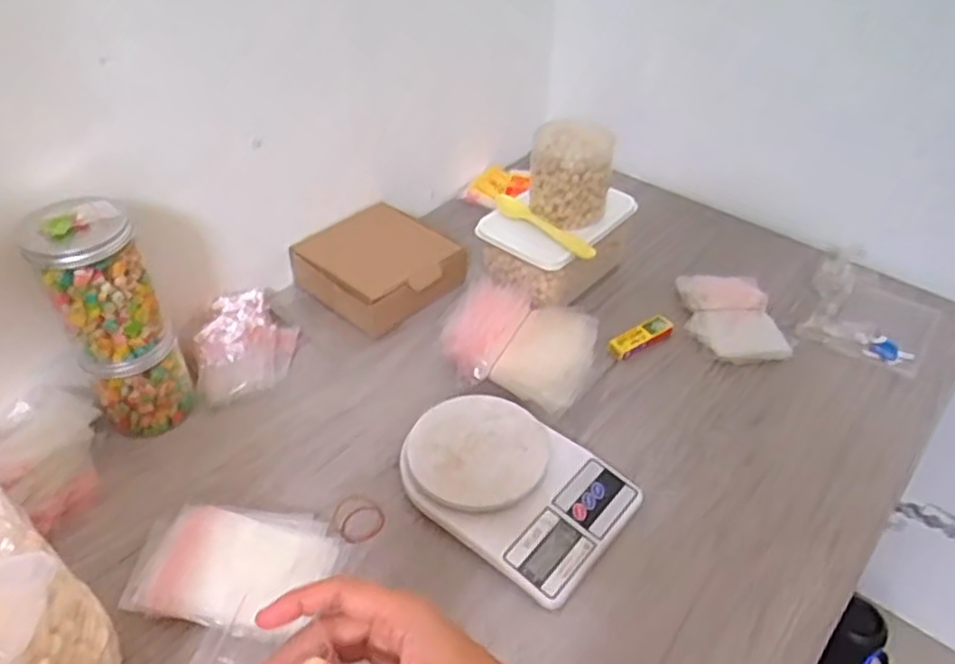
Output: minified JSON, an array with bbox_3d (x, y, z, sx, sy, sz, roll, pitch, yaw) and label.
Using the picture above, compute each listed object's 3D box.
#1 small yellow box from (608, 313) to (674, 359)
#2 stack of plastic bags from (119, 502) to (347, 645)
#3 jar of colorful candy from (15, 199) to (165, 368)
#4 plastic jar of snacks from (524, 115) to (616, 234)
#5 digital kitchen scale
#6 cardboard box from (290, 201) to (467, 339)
[{"bbox_3d":[0.194,0.005,0.855,0.086,0.018,0.028,-24,47,-25],"label":"small yellow box"},{"bbox_3d":[-0.210,0.204,0.628,0.156,0.044,0.117,8,42,9],"label":"stack of plastic bags"},{"bbox_3d":[-0.354,-0.051,0.665,0.089,0.137,0.086,-26,48,-27],"label":"jar of colorful candy"},{"bbox_3d":[0.112,-0.192,0.871,0.098,0.104,0.076,6,42,6],"label":"plastic jar of snacks"},{"bbox_3d":[0.033,0.144,0.692,0.210,0.049,0.160,28,49,28],"label":"digital kitchen scale"},{"bbox_3d":[-0.121,-0.080,0.919,0.179,0.072,0.160,31,50,30],"label":"cardboard box"}]

